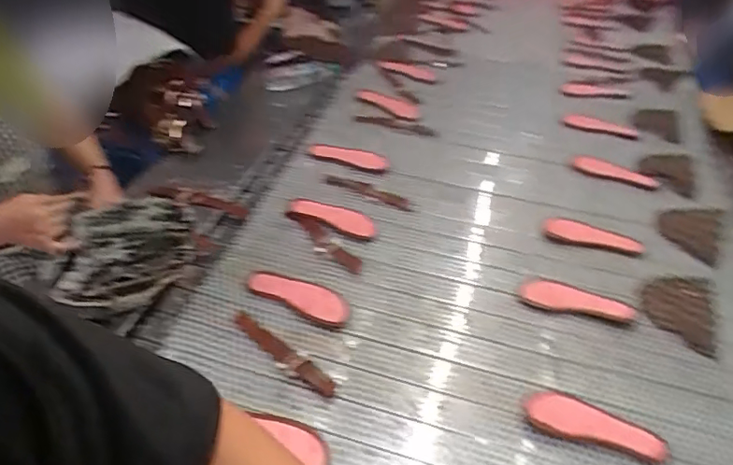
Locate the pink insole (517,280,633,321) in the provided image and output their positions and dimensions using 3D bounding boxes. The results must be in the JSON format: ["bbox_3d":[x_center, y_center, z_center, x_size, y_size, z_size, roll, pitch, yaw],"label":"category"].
[{"bbox_3d":[0.423,0.134,1.068,0.214,0.008,0.070,9,44,8],"label":"pink insole"}]

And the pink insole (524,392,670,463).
[{"bbox_3d":[0.381,0.320,0.883,0.224,0.008,0.073,12,44,10],"label":"pink insole"}]

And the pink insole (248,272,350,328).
[{"bbox_3d":[-0.137,0.126,1.054,0.216,0.011,0.079,15,45,13],"label":"pink insole"}]

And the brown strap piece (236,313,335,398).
[{"bbox_3d":[-0.154,0.220,0.968,0.240,0.007,0.033,29,49,26],"label":"brown strap piece"}]

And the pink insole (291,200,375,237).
[{"bbox_3d":[-0.076,-0.039,1.229,0.206,0.013,0.065,19,46,17],"label":"pink insole"}]

